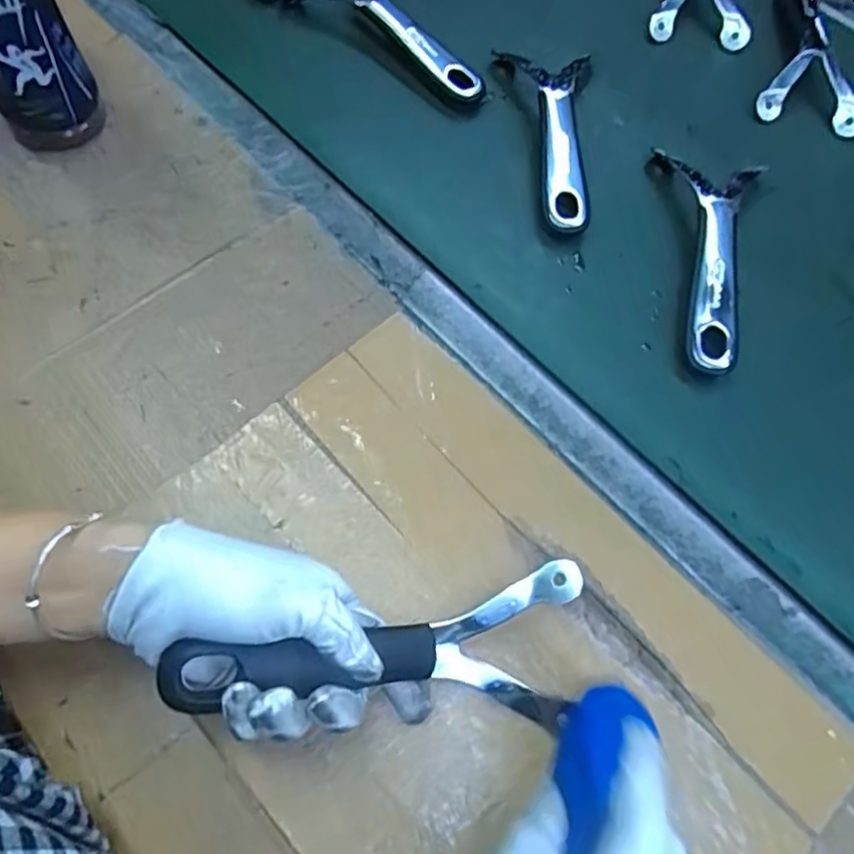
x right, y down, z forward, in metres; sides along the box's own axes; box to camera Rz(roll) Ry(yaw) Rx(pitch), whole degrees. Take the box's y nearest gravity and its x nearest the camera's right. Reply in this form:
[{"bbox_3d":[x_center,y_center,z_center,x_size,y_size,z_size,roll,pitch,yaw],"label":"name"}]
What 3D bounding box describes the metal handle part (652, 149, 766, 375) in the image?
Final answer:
[{"bbox_3d":[0.194,-0.122,0.466,0.069,0.027,0.191,12,64,3],"label":"metal handle part"}]

